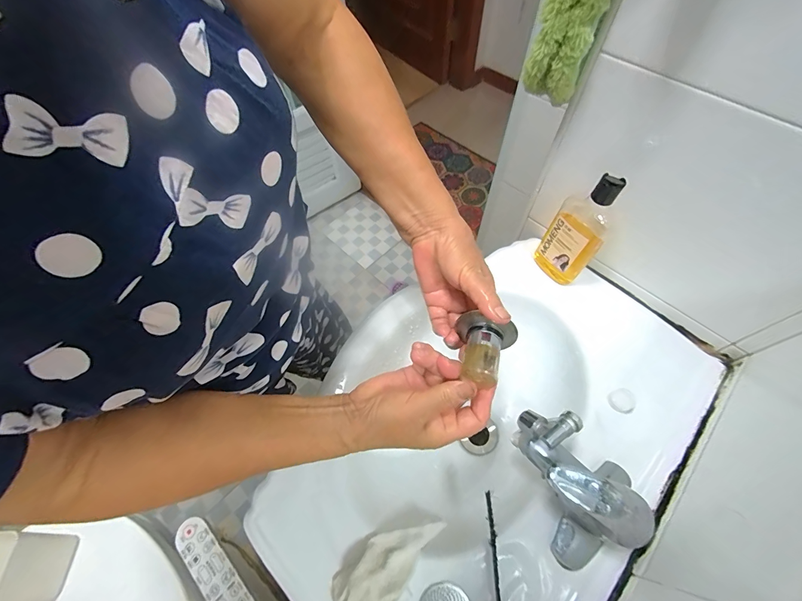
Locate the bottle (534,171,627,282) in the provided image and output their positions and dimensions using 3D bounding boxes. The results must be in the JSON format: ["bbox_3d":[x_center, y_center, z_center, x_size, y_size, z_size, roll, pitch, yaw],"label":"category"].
[{"bbox_3d":[0.239,-0.093,0.475,0.030,0.177,0.070,-29,64,-15],"label":"bottle"}]

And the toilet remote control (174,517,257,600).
[{"bbox_3d":[-0.297,0.469,0.565,0.062,0.028,0.242,-39,67,-19],"label":"toilet remote control"}]

